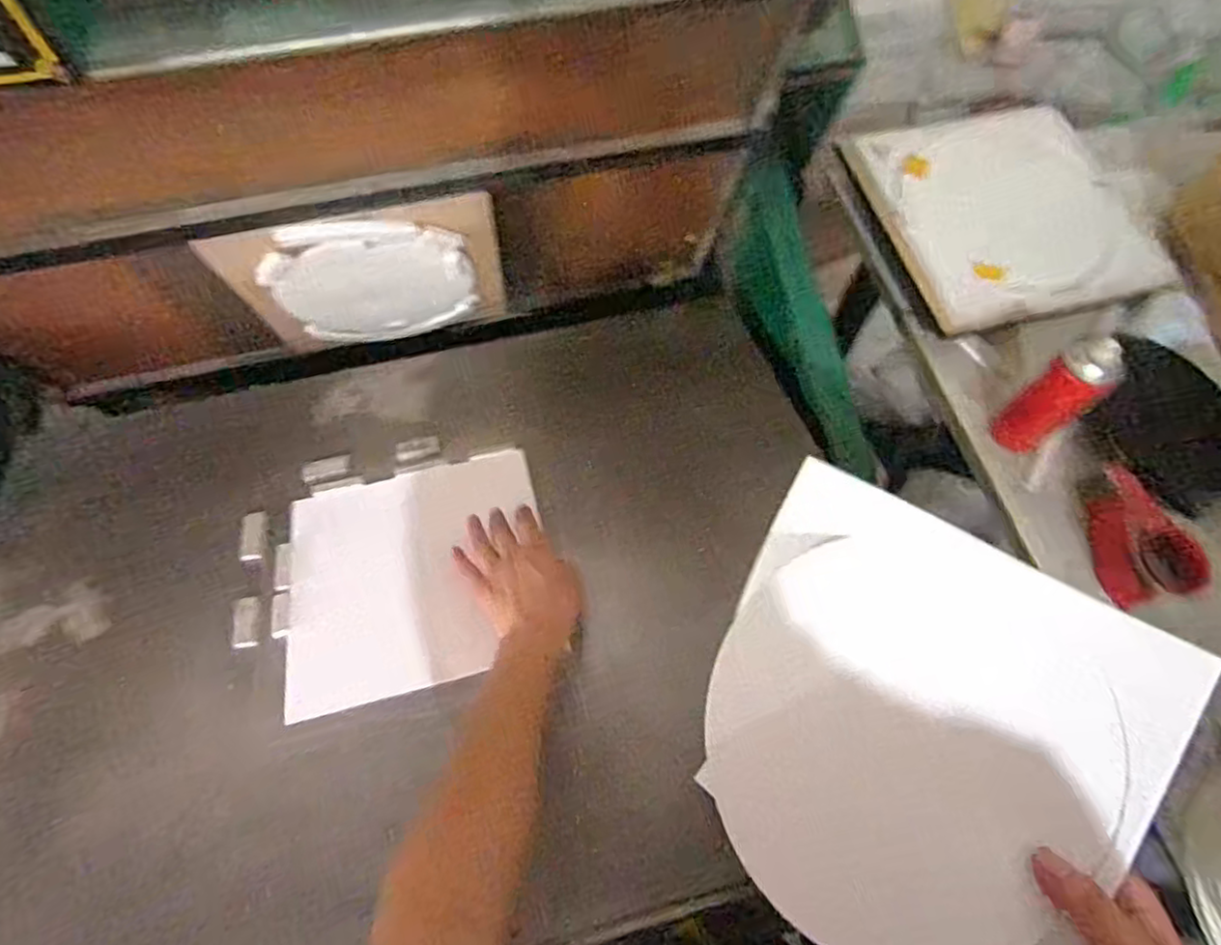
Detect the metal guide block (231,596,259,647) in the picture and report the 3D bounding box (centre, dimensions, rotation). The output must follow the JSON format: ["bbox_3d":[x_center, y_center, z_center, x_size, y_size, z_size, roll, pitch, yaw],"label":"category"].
[{"bbox_3d":[-0.361,0.148,0.672,0.024,0.004,0.057,-18,52,-10],"label":"metal guide block"}]

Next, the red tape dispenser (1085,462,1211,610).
[{"bbox_3d":[0.623,0.070,0.803,0.098,0.056,0.154,-9,64,-6],"label":"red tape dispenser"}]

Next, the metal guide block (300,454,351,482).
[{"bbox_3d":[-0.338,-0.005,0.805,0.055,0.008,0.031,-14,65,-9],"label":"metal guide block"}]

